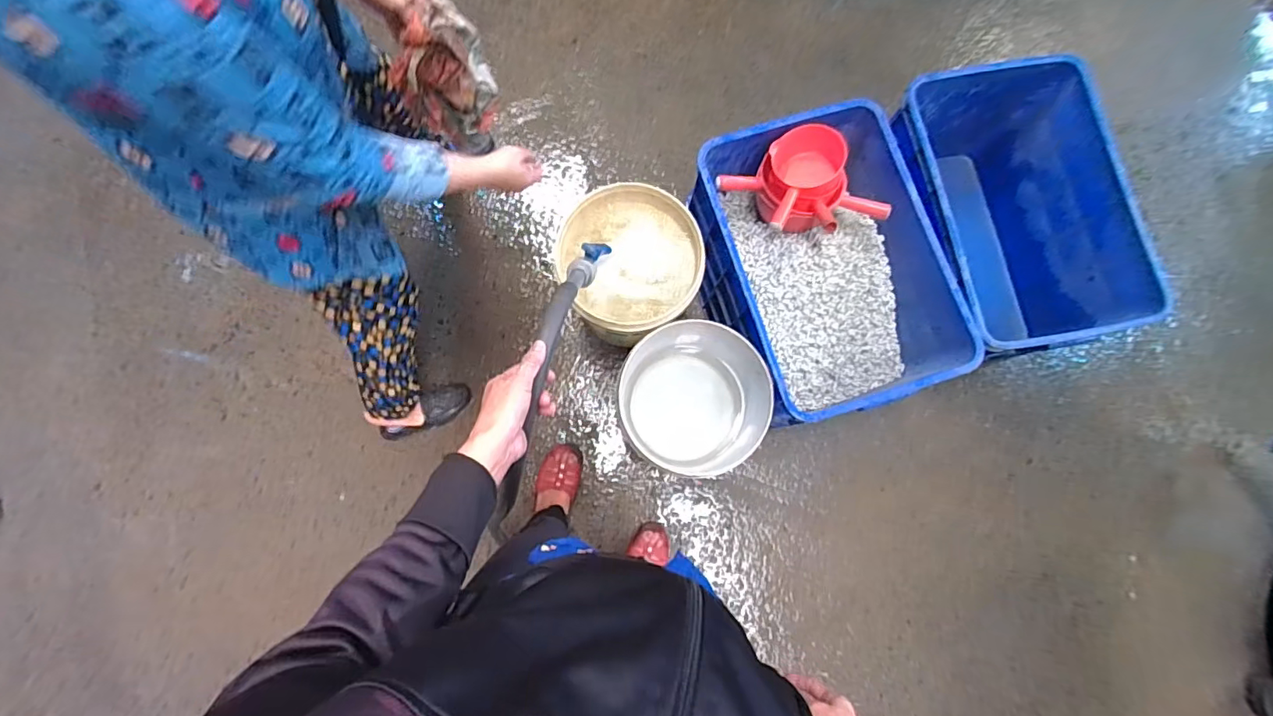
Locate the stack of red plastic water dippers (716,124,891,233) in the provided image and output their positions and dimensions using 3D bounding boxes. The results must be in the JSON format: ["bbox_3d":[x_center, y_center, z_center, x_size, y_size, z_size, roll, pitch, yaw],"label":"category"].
[{"bbox_3d":[0.350,-0.338,1.130,0.296,0.146,0.219,45,81,5],"label":"stack of red plastic water dippers"}]

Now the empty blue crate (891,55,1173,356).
[{"bbox_3d":[0.792,-0.304,1.284,0.392,0.453,0.606,-13,81,-3],"label":"empty blue crate"}]

